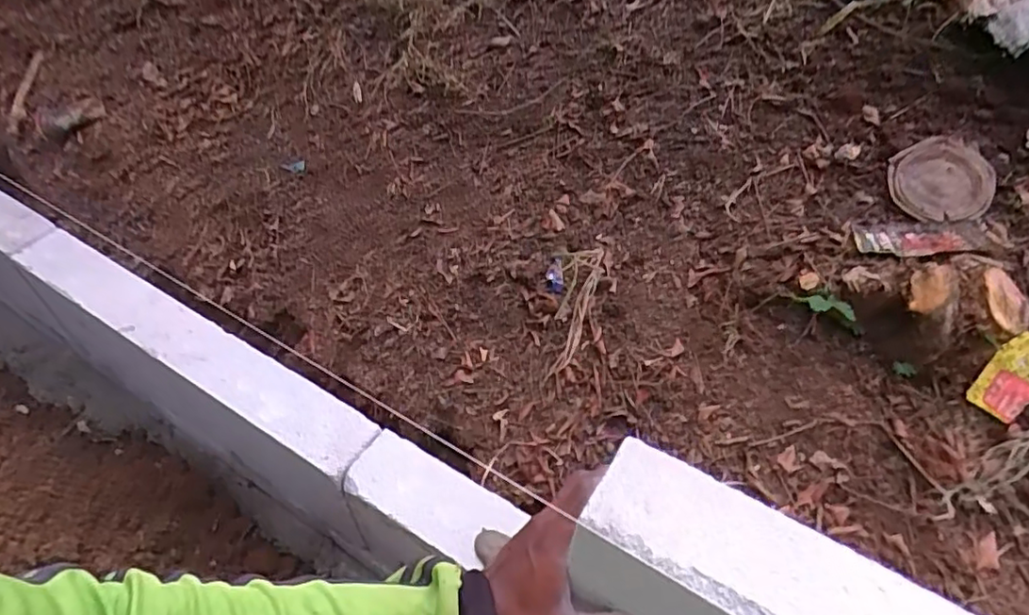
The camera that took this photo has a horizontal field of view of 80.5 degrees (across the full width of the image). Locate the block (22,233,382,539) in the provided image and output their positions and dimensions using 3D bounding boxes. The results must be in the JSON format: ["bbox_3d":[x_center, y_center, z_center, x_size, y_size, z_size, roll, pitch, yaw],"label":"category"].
[{"bbox_3d":[-0.431,0.110,0.813,0.611,0.217,0.099,25,49,22],"label":"block"}]

